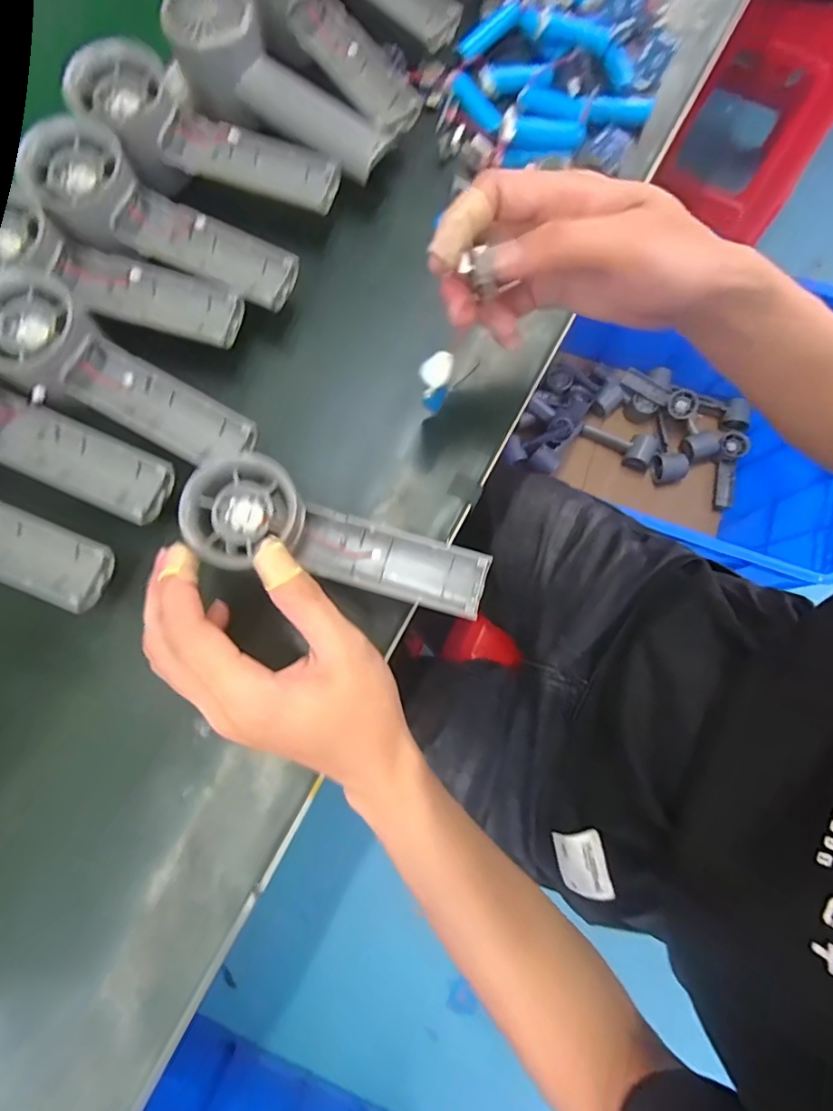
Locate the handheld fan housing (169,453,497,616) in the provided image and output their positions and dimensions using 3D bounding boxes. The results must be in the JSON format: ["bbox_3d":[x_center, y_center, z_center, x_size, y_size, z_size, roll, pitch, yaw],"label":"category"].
[{"bbox_3d":[-0.042,-0.005,0.275,0.160,0.026,0.054,18,79,-10],"label":"handheld fan housing"}]

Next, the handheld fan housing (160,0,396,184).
[{"bbox_3d":[-0.089,-0.295,0.323,0.155,0.043,0.058,34,80,5],"label":"handheld fan housing"}]

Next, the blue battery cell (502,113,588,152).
[{"bbox_3d":[0.086,-0.283,0.342,0.058,0.019,0.021,-2,79,-2],"label":"blue battery cell"}]

